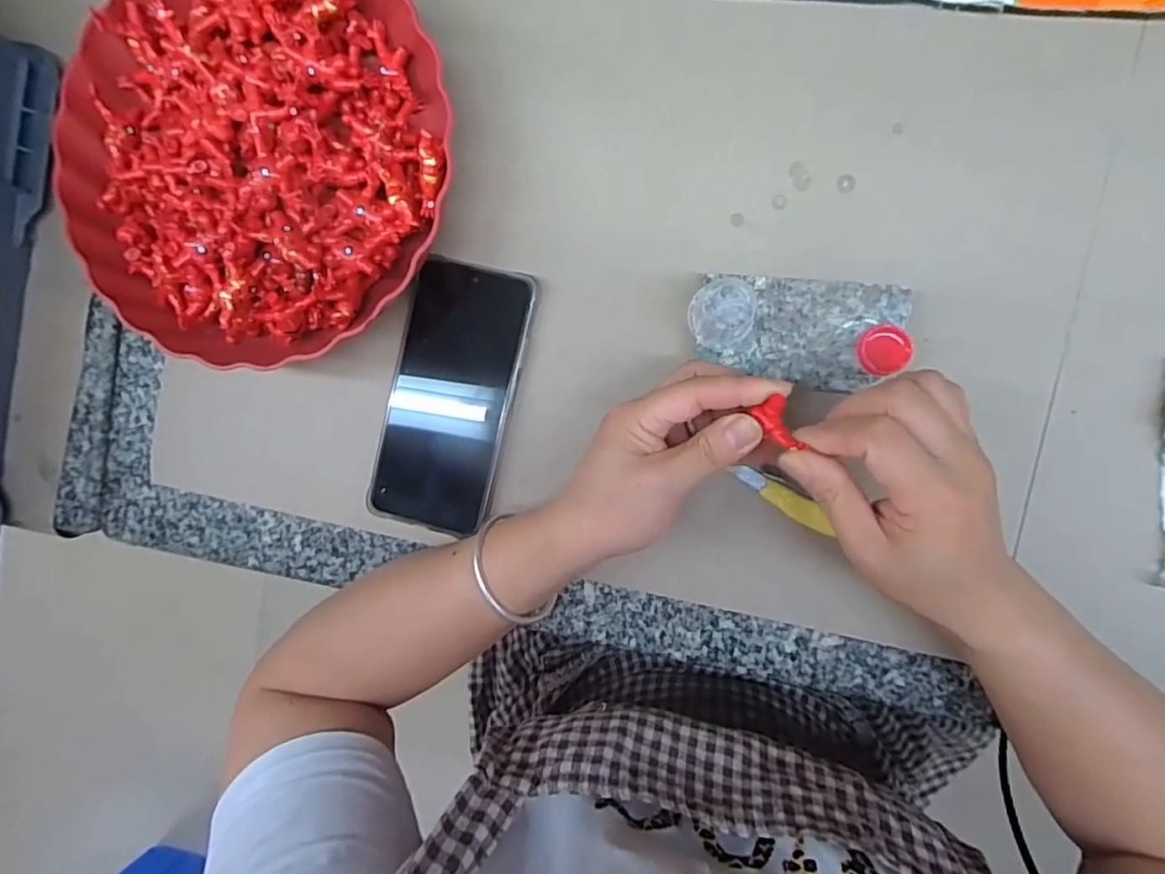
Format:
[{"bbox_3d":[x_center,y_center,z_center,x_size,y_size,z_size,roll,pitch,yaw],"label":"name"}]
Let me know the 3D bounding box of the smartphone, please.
[{"bbox_3d":[-0.082,-0.024,0.372,0.079,0.016,0.165,13,95,7],"label":"smartphone"}]

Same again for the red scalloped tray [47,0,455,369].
[{"bbox_3d":[-0.197,-0.167,0.357,0.232,0.060,0.235,-10,92,8],"label":"red scalloped tray"}]

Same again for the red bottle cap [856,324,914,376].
[{"bbox_3d":[0.164,-0.047,0.324,0.027,0.008,0.028,0,93,8],"label":"red bottle cap"}]

